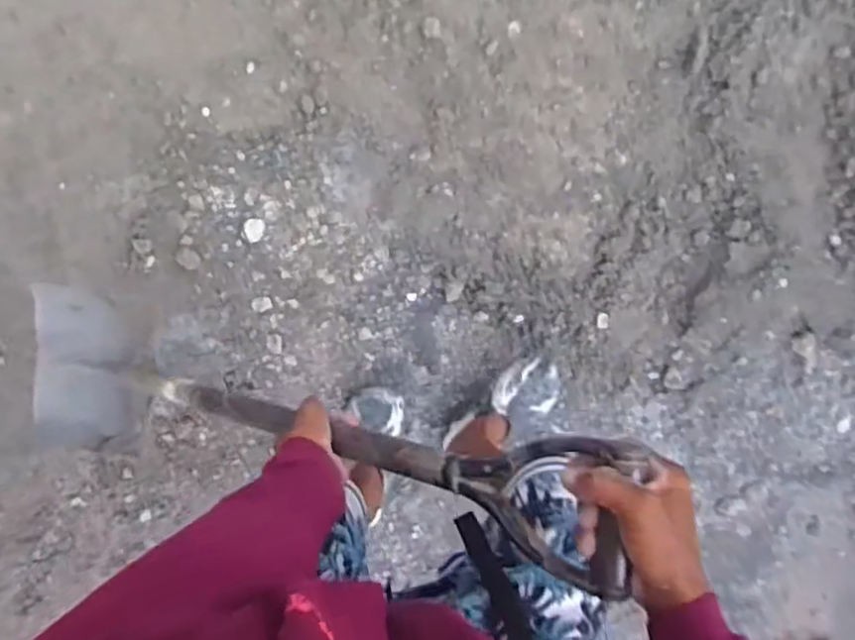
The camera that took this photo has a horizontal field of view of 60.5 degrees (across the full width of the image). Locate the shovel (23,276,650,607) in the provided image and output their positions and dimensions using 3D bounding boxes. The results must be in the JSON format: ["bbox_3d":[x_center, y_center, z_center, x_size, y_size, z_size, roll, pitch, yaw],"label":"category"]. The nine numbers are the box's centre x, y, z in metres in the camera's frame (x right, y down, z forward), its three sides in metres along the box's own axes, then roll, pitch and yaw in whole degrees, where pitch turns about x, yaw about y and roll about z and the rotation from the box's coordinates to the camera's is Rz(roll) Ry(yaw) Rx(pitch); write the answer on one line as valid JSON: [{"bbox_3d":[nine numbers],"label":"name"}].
[{"bbox_3d":[-0.222,0.108,0.860,0.978,0.084,0.219,7,96,40],"label":"shovel"}]

